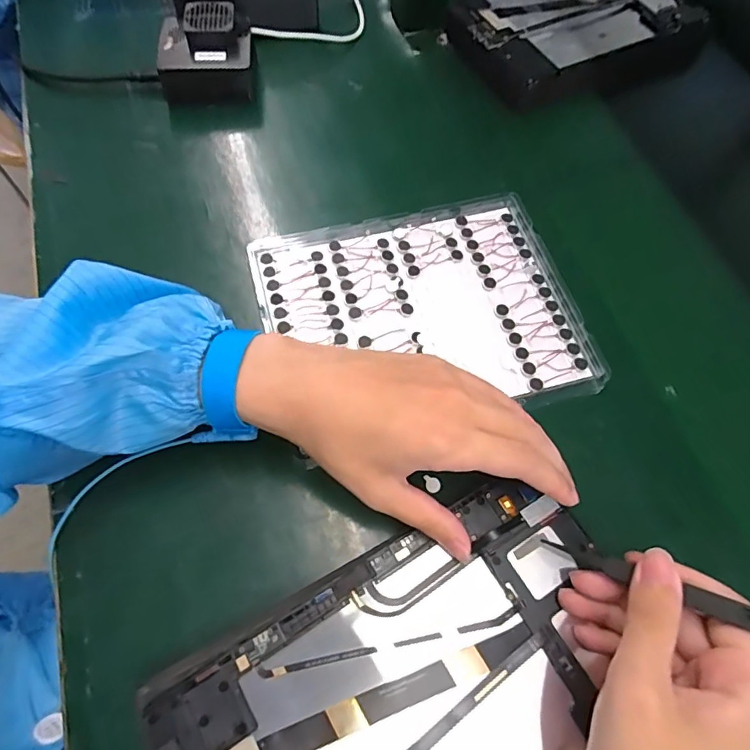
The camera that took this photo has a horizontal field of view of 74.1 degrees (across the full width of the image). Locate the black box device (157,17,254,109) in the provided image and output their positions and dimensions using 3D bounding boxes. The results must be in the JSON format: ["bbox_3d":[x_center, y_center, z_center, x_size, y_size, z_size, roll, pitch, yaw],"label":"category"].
[{"bbox_3d":[-0.141,-0.265,0.423,0.078,0.042,0.072,-4,65,-6],"label":"black box device"}]

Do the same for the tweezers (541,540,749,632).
[{"bbox_3d":[0.134,0.098,0.230,0.109,0.006,0.011,13,62,35],"label":"tweezers"}]

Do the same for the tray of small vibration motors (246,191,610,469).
[{"bbox_3d":[0.033,-0.046,0.347,0.213,0.009,0.167,-12,66,-9],"label":"tray of small vibration motors"}]

